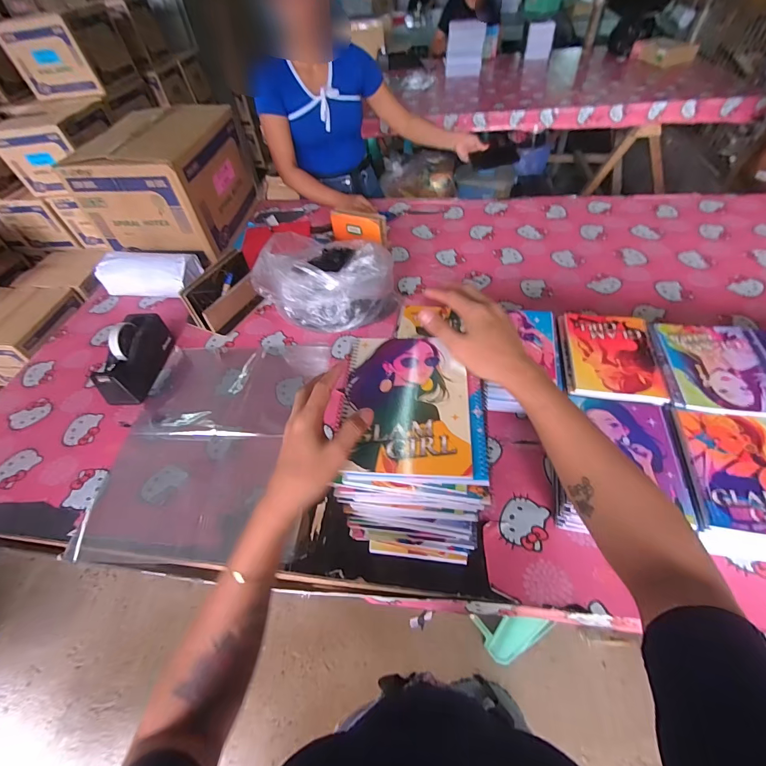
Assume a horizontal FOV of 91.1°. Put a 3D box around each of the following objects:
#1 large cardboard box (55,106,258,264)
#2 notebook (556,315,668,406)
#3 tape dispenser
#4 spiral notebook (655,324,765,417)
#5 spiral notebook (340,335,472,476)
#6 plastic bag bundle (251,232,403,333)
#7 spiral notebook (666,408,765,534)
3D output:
[{"bbox_3d":[-0.631,-0.605,1.145,0.330,0.279,0.438,5,51,9],"label":"large cardboard box"},{"bbox_3d":[0.413,-0.052,0.683,0.158,0.010,0.202,7,51,10],"label":"notebook"},{"bbox_3d":[-0.544,-0.059,0.831,0.078,0.099,0.205,-2,50,3],"label":"tape dispenser"},{"bbox_3d":[0.582,-0.031,0.643,0.164,0.009,0.209,5,51,9],"label":"spiral notebook"},{"bbox_3d":[0.026,0.016,0.447,0.144,0.008,0.194,1,51,6],"label":"spiral notebook"},{"bbox_3d":[-0.116,-0.259,0.911,0.288,0.172,0.250,13,53,15],"label":"plastic bag bundle"},{"bbox_3d":[0.518,0.123,0.537,0.161,0.011,0.182,6,51,10],"label":"spiral notebook"}]

